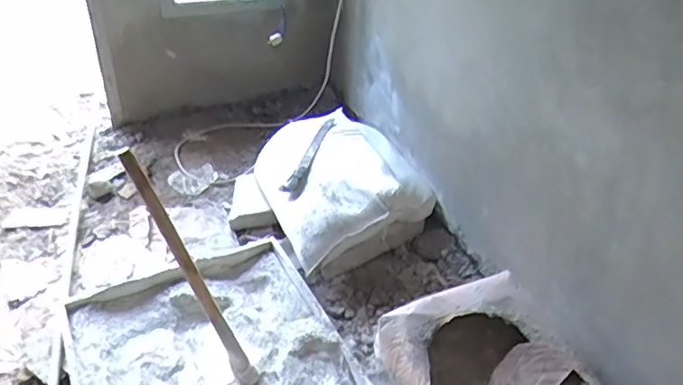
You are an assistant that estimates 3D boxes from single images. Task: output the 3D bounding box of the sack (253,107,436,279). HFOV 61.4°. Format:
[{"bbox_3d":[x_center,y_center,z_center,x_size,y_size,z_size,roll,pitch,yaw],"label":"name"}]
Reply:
[{"bbox_3d":[-0.020,-0.065,1.937,0.494,0.207,0.647,-15,42,-23],"label":"sack"}]

